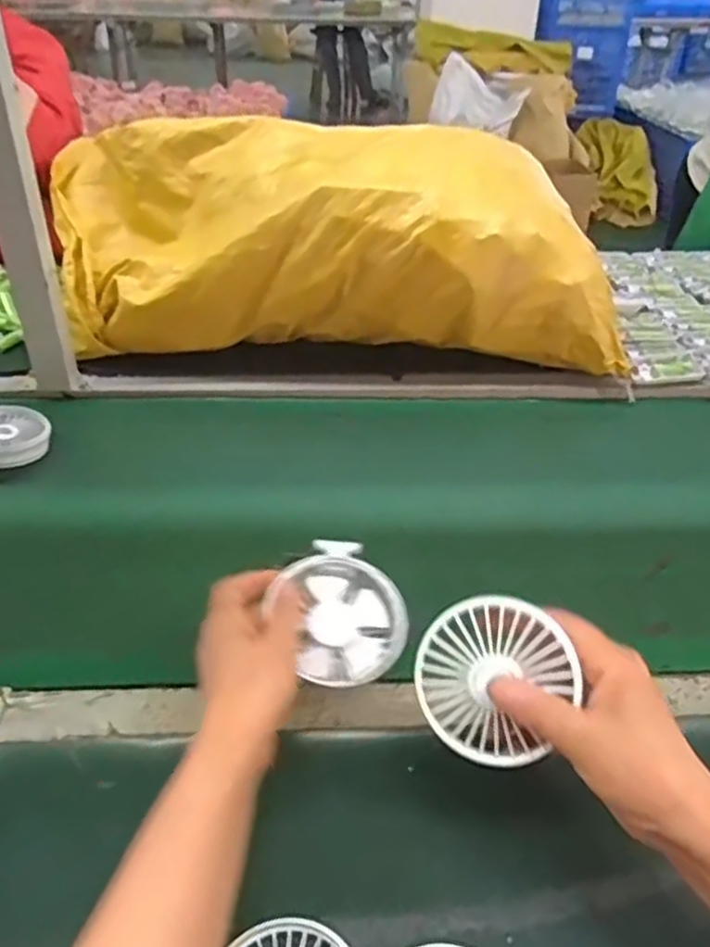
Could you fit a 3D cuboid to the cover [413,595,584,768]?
[{"bbox_3d":[0.076,0.113,0.397,0.086,0.084,0.008,56,13,9],"label":"cover"}]

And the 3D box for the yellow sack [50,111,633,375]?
[{"bbox_3d":[-0.032,-0.277,0.889,0.651,0.233,0.223,1,37,0],"label":"yellow sack"}]

